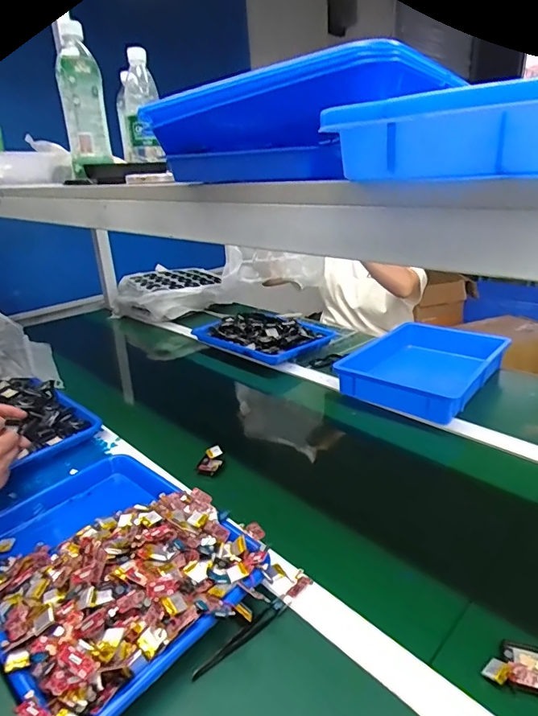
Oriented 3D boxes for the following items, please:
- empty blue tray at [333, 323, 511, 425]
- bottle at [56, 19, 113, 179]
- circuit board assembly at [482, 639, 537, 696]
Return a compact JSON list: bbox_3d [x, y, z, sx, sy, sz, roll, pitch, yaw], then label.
[{"bbox_3d":[0.343,0.009,0.985,0.249,0.063,0.384,16,30,39],"label":"empty blue tray"},{"bbox_3d":[-0.285,-0.383,0.702,0.063,0.186,0.058,-10,24,-16],"label":"bottle"},{"bbox_3d":[0.222,0.275,0.413,0.055,0.014,0.046,1,19,13],"label":"circuit board assembly"}]

